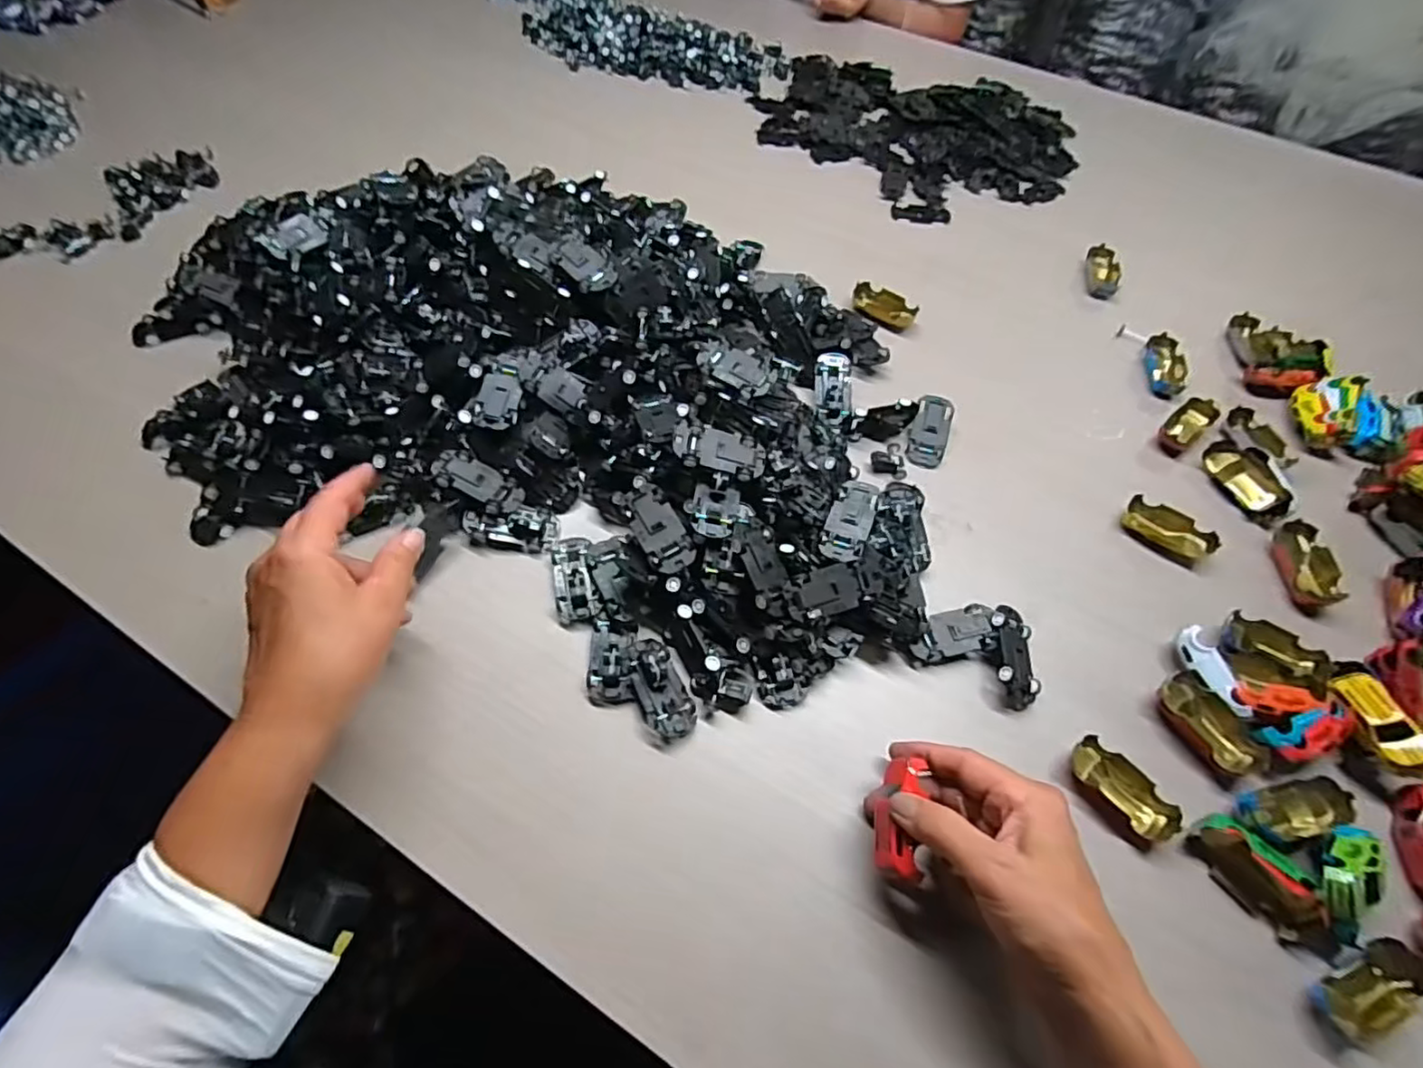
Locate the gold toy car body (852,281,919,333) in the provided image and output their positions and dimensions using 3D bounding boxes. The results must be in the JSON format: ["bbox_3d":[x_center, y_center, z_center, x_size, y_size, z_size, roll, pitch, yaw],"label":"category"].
[{"bbox_3d":[0.165,-0.218,0.630,0.063,0.018,0.030,27,60,14],"label":"gold toy car body"}]

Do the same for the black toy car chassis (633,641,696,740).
[{"bbox_3d":[-0.032,0.095,0.410,0.030,0.019,0.062,-18,60,-14],"label":"black toy car chassis"}]

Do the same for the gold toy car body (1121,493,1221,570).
[{"bbox_3d":[0.353,-0.003,0.507,0.065,0.021,0.032,37,63,19],"label":"gold toy car body"}]

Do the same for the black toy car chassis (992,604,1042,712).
[{"bbox_3d":[0.203,0.079,0.433,0.031,0.020,0.065,11,58,4],"label":"black toy car chassis"}]

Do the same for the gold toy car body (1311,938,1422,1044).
[{"bbox_3d":[0.344,0.240,0.341,0.064,0.019,0.029,-19,61,-14],"label":"gold toy car body"}]

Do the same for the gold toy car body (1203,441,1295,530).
[{"bbox_3d":[0.434,-0.041,0.527,0.027,0.029,0.078,-11,59,-9],"label":"gold toy car body"}]

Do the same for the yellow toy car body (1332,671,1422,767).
[{"bbox_3d":[0.415,0.113,0.406,0.023,0.017,0.061,-36,44,28],"label":"yellow toy car body"}]

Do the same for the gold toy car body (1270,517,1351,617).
[{"bbox_3d":[0.440,0.023,0.483,0.032,0.014,0.075,7,58,2],"label":"gold toy car body"}]

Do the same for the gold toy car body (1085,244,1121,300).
[{"bbox_3d":[0.403,-0.269,0.676,0.032,0.021,0.062,18,59,9],"label":"gold toy car body"}]

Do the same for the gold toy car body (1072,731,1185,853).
[{"bbox_3d":[0.245,0.155,0.393,0.035,0.013,0.064,-33,65,-21],"label":"gold toy car body"}]

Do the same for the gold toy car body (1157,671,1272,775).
[{"bbox_3d":[0.316,0.122,0.418,0.029,0.020,0.066,-22,61,-16],"label":"gold toy car body"}]

